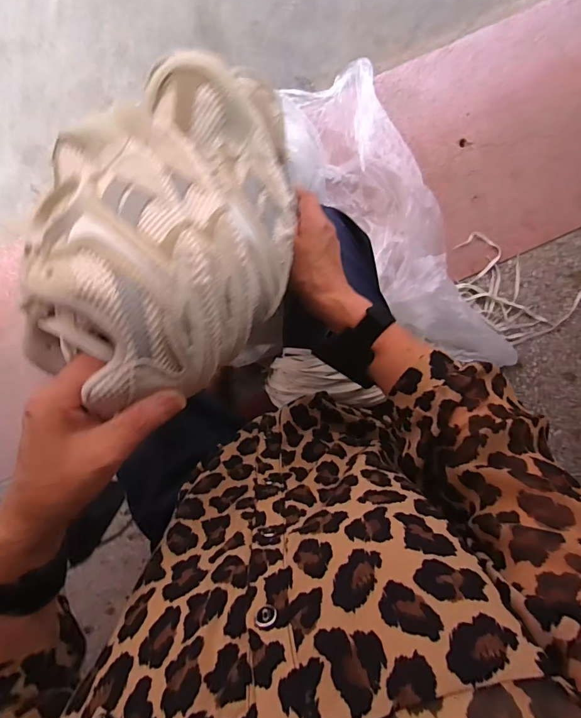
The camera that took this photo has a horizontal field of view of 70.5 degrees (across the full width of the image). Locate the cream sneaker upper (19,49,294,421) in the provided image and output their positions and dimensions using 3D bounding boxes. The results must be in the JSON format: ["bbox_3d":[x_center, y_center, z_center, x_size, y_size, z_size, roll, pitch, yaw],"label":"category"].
[{"bbox_3d":[-0.080,-0.099,0.277,0.153,0.131,0.245,6,90,1],"label":"cream sneaker upper"}]

